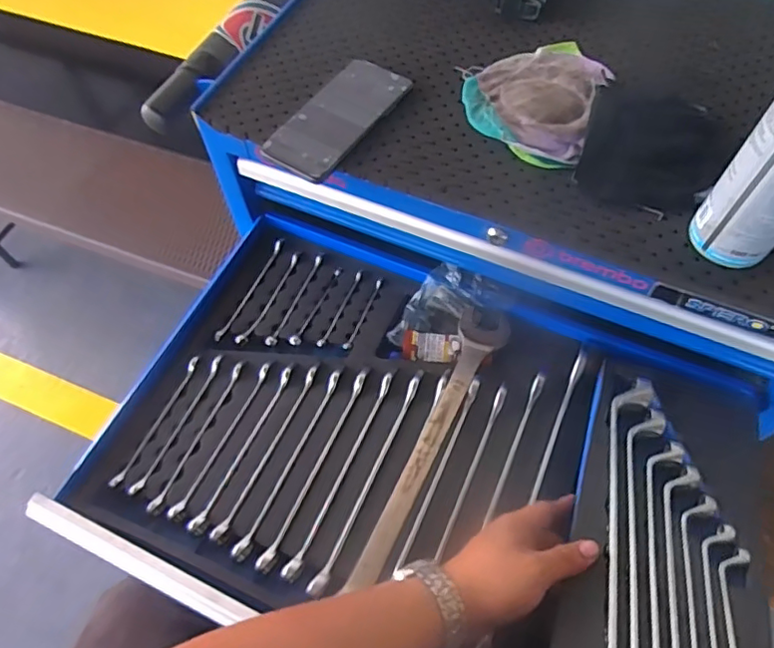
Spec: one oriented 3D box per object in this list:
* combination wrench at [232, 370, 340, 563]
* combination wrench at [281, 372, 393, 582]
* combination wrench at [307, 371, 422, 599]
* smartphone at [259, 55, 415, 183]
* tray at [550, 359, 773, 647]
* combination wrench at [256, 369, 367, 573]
[{"bbox_3d":[-0.097,0.135,0.561,0.014,0.024,0.203,21,62,12],"label":"combination wrench"},{"bbox_3d":[-0.045,0.142,0.551,0.014,0.023,0.218,21,62,12],"label":"combination wrench"},{"bbox_3d":[-0.015,0.148,0.546,0.014,0.021,0.232,23,62,13],"label":"combination wrench"},{"bbox_3d":[-0.048,-0.208,0.558,0.075,0.013,0.160,31,64,17],"label":"smartphone"},{"bbox_3d":[0.220,0.187,0.445,0.141,0.042,0.367,20,52,12],"label":"tray"},{"bbox_3d":[-0.068,0.140,0.559,0.013,0.026,0.215,23,62,13],"label":"combination wrench"}]

